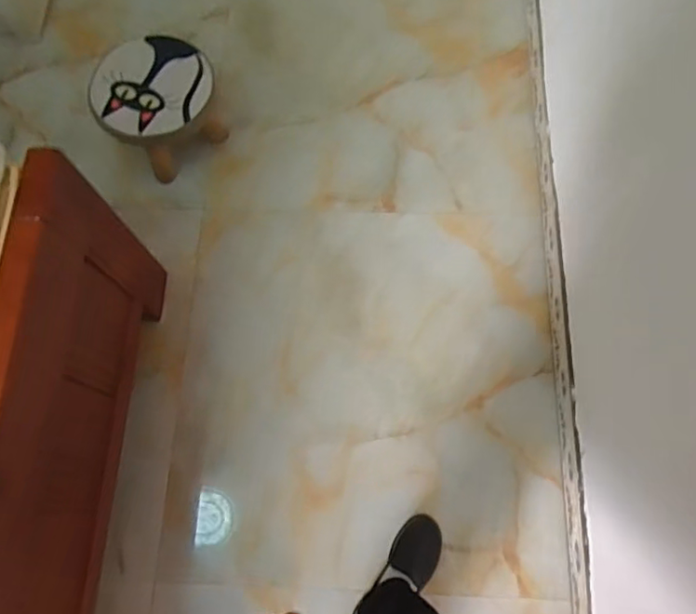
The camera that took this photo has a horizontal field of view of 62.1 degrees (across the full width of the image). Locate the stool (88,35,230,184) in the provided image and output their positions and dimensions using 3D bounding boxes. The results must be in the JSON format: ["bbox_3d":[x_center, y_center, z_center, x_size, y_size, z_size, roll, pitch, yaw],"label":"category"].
[{"bbox_3d":[-0.425,-0.456,1.331,0.257,0.188,0.248,-1,71,2],"label":"stool"}]

